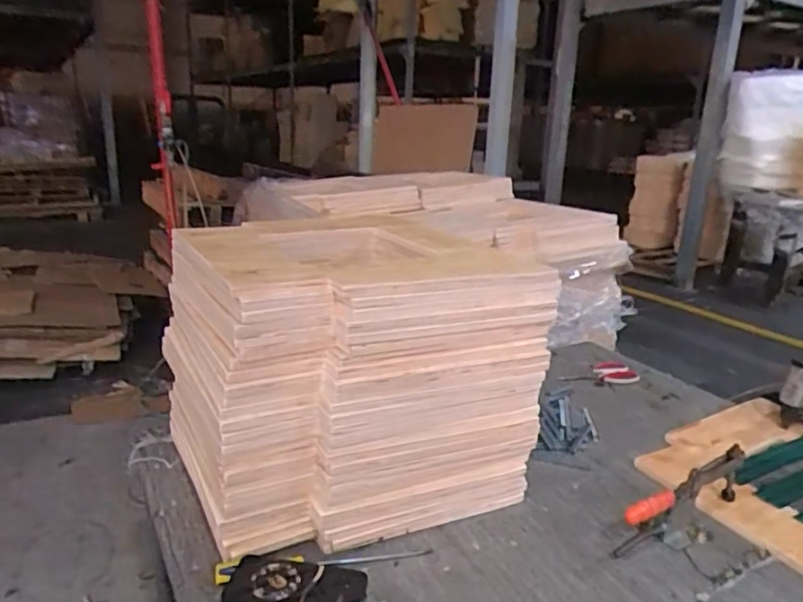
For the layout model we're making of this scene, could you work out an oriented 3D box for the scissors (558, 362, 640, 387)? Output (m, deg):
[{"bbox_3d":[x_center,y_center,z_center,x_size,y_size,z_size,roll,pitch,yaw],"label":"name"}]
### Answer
[{"bbox_3d":[0.474,0.182,1.460,0.198,0.018,0.103,-5,18,-21],"label":"scissors"}]

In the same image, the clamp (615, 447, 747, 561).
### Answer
[{"bbox_3d":[0.436,0.302,0.916,0.291,0.100,0.056,-10,20,-33],"label":"clamp"}]

